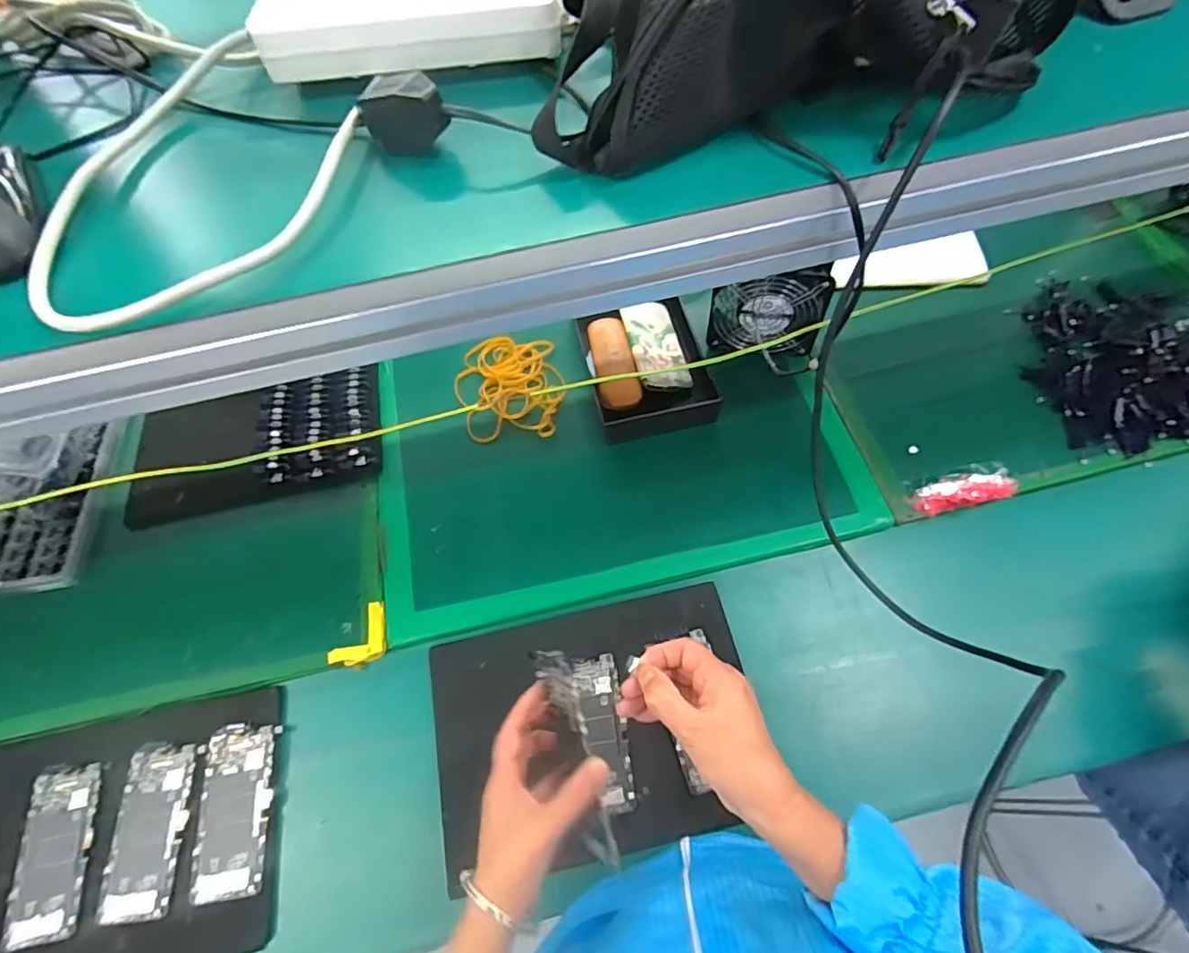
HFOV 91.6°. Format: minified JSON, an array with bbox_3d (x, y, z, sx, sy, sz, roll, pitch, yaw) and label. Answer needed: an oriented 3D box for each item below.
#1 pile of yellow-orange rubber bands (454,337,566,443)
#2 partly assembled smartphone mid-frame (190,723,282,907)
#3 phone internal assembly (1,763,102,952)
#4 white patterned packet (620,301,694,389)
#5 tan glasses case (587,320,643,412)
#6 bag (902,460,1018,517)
[{"bbox_3d":[-0.125,-0.135,0.848,0.152,0.008,0.173,-8,62,0],"label":"pile of yellow-orange rubber bands"},{"bbox_3d":[-0.388,0.355,0.621,0.076,0.014,0.161,-8,62,0],"label":"partly assembled smartphone mid-frame"},{"bbox_3d":[-0.572,0.397,0.614,0.076,0.011,0.161,-11,59,-1],"label":"phone internal assembly"},{"bbox_3d":[0.089,-0.189,0.833,0.074,0.028,0.146,-13,62,-3],"label":"white patterned packet"},{"bbox_3d":[0.029,-0.160,0.833,0.058,0.031,0.155,-10,62,-1],"label":"tan glasses case"},{"bbox_3d":[0.466,0.011,0.729,0.137,0.031,0.059,-15,63,-4],"label":"bag"}]

